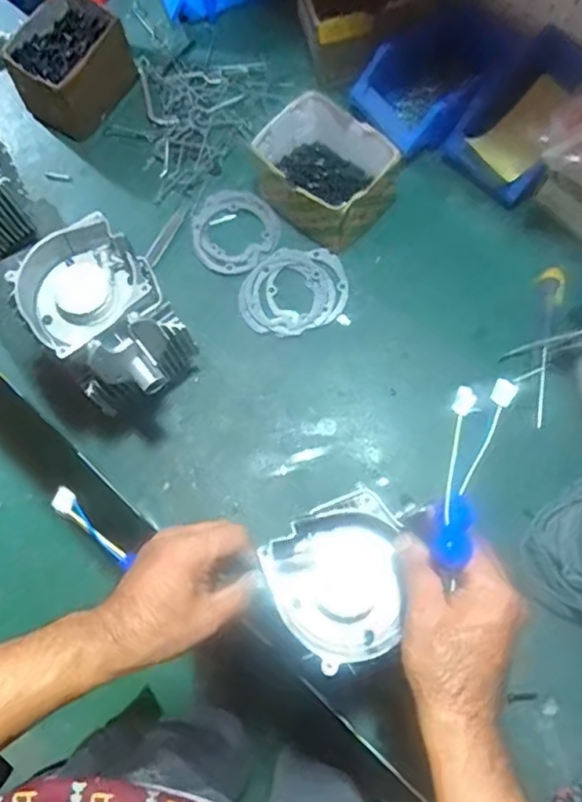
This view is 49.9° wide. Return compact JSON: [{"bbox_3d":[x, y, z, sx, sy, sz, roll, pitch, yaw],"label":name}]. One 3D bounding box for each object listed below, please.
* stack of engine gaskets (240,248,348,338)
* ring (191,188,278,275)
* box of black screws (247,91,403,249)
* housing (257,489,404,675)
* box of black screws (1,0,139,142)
[{"bbox_3d":[0.003,-0.135,0.765,0.131,0.010,0.107,-21,74,-6],"label":"stack of engine gaskets"},{"bbox_3d":[-0.073,-0.220,0.801,0.106,0.009,0.122,-14,73,-4],"label":"ring"},{"bbox_3d":[0.041,-0.273,0.757,0.150,0.099,0.124,43,77,12],"label":"box of black screws"},{"bbox_3d":[0.044,0.145,0.501,0.108,0.057,0.117,-26,74,-8],"label":"housing"},{"bbox_3d":[-0.290,-0.442,0.834,0.122,0.093,0.144,32,75,9],"label":"box of black screws"}]

